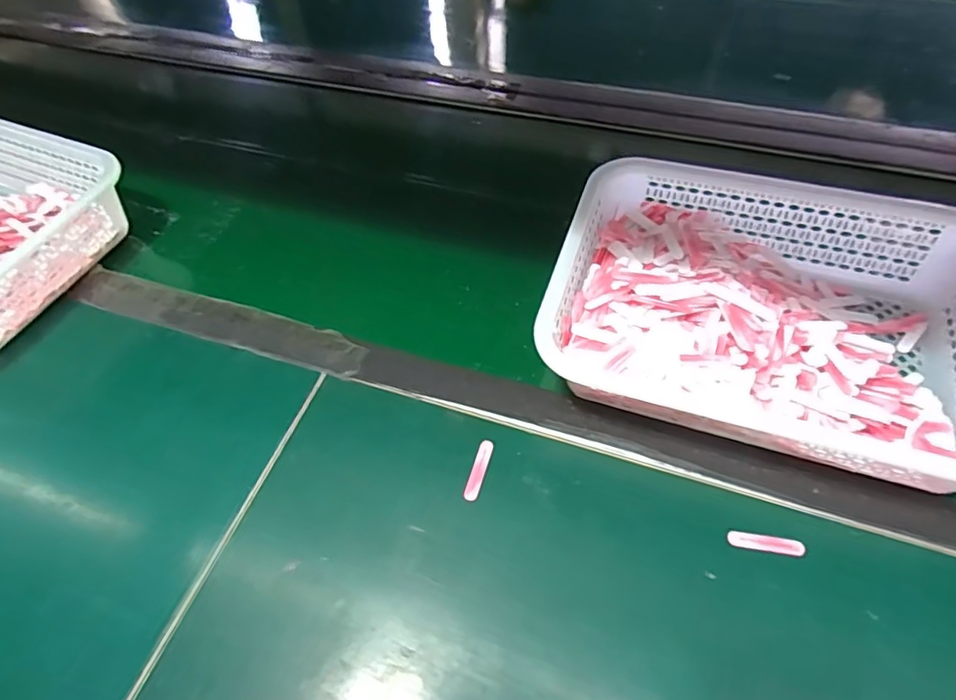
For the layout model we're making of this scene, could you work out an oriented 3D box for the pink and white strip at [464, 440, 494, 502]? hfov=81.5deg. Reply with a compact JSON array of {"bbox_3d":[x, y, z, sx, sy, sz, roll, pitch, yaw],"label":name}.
[{"bbox_3d":[0.001,0.096,0.445,0.012,0.004,0.052,13,57,13],"label":"pink and white strip"}]

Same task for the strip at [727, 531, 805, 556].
[{"bbox_3d":[0.209,0.140,0.401,0.052,0.004,0.011,7,56,9],"label":"strip"}]

